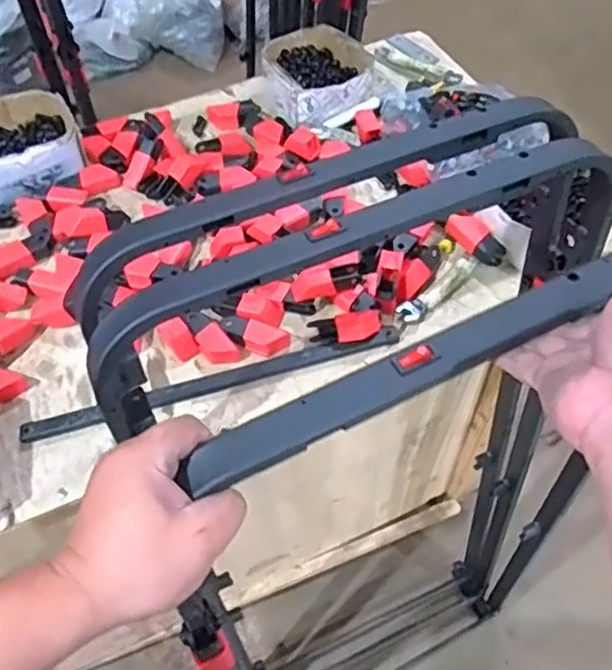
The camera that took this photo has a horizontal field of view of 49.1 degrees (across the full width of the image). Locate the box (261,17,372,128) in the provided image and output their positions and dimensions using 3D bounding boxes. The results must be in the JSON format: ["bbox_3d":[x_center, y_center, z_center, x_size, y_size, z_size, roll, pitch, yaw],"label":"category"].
[{"bbox_3d":[0.015,-0.426,1.084,0.172,0.063,0.195,-26,59,-16],"label":"box"}]

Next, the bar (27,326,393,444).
[{"bbox_3d":[-0.108,0.058,0.813,0.458,0.018,0.022,-15,57,-9],"label":"bar"}]

